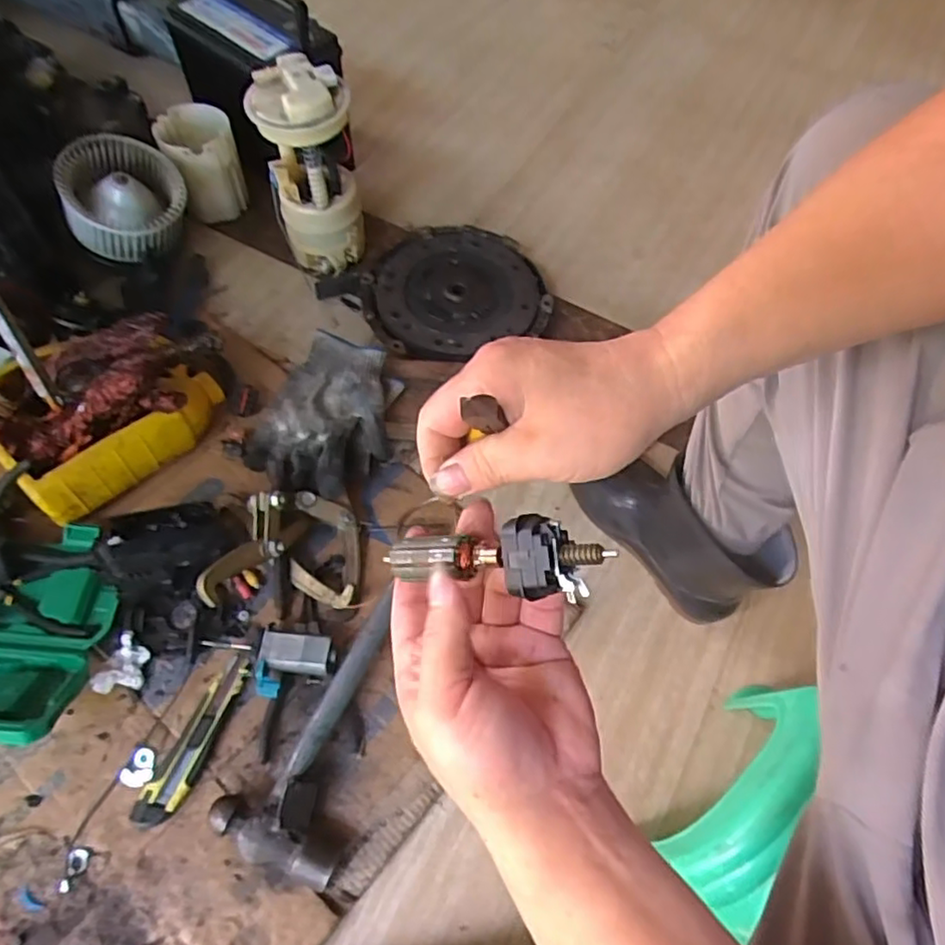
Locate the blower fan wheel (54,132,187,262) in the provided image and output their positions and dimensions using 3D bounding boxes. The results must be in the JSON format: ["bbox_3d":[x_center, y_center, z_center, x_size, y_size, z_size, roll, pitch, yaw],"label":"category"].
[{"bbox_3d":[-0.465,-0.369,0.871,0.153,0.068,0.153,8,72,-26],"label":"blower fan wheel"}]

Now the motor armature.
[{"bbox_3d":[0.005,0.038,0.297,0.114,0.021,0.028,-5,55,34],"label":"motor armature"}]

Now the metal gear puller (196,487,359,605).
[{"bbox_3d":[-0.187,0.075,0.663,0.134,0.101,0.121,-6,62,-6],"label":"metal gear puller"}]

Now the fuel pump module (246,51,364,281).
[{"bbox_3d":[-0.212,-0.391,0.865,0.115,0.244,0.115,-11,63,-8],"label":"fuel pump module"}]

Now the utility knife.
[{"bbox_3d":[-0.261,0.251,0.621,0.037,0.020,0.161,23,63,10],"label":"utility knife"}]

